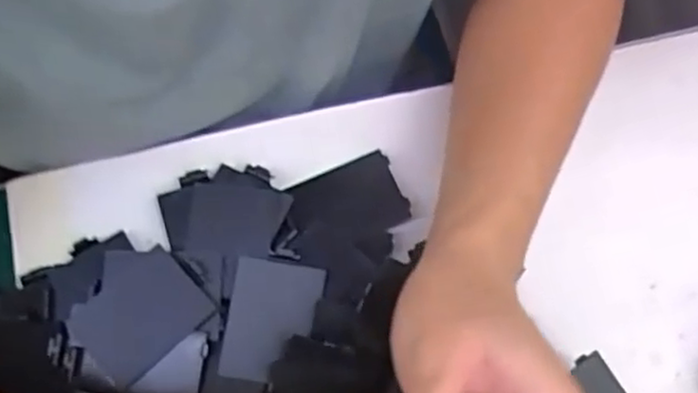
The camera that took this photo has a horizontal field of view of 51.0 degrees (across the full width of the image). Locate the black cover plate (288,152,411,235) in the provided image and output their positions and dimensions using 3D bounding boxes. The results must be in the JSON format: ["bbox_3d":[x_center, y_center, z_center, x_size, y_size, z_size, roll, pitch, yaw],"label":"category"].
[{"bbox_3d":[-0.002,0.002,0.403,0.061,0.004,0.044,-18,67,-9],"label":"black cover plate"}]

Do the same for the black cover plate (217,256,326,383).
[{"bbox_3d":[-0.040,0.063,0.373,0.045,0.004,0.060,8,75,2],"label":"black cover plate"}]

